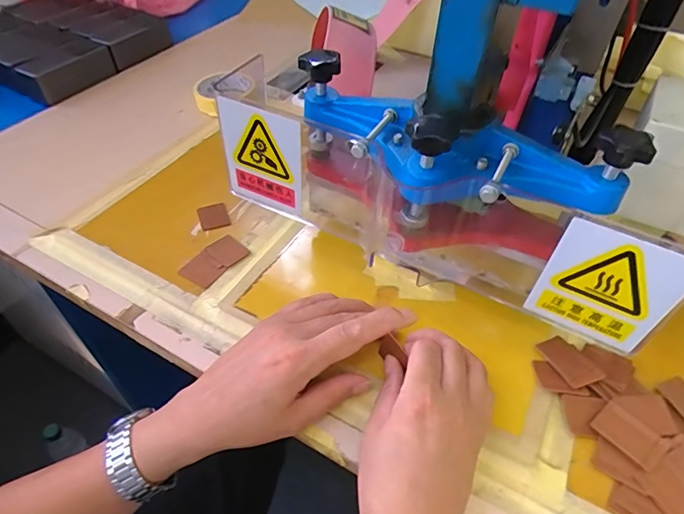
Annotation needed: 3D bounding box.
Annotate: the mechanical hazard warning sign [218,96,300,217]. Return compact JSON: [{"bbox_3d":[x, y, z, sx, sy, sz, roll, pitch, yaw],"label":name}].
[{"bbox_3d":[-0.070,-0.084,0.401,0.071,0.105,0.010,22,52,12],"label":"mechanical hazard warning sign"}]

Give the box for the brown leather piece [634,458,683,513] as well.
[{"bbox_3d":[0.235,0.167,0.320,0.031,0.005,0.039,-19,51,-18],"label":"brown leather piece"}]

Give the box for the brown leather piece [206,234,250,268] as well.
[{"bbox_3d":[-0.123,-0.006,0.481,0.042,0.004,0.030,33,62,31],"label":"brown leather piece"}]

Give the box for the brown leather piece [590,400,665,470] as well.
[{"bbox_3d":[0.217,0.135,0.344,0.030,0.004,0.043,-30,55,-25],"label":"brown leather piece"}]

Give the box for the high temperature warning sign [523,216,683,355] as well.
[{"bbox_3d":[0.182,0.023,0.313,0.079,0.096,0.006,22,51,18],"label":"high temperature warning sign"}]

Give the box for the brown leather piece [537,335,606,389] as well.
[{"bbox_3d":[0.198,0.090,0.393,0.033,0.004,0.049,-18,51,-17],"label":"brown leather piece"}]

